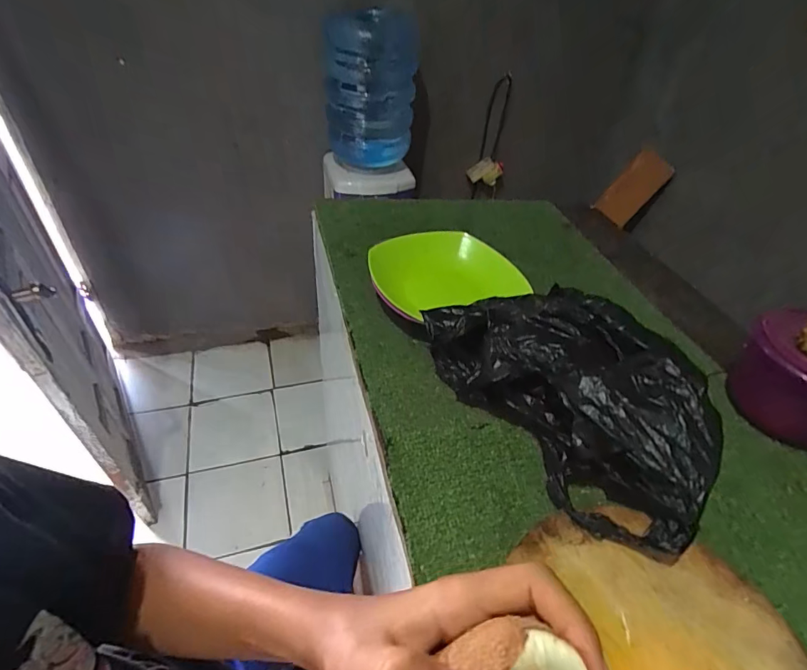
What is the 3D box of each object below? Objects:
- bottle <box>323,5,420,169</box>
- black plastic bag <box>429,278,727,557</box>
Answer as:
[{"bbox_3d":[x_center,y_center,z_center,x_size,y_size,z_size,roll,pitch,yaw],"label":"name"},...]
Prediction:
[{"bbox_3d":[-0.100,-0.708,1.288,0.257,0.426,0.303,1,44,-7],"label":"bottle"},{"bbox_3d":[0.166,0.056,0.440,0.144,0.126,0.295,-22,51,-28],"label":"black plastic bag"}]

